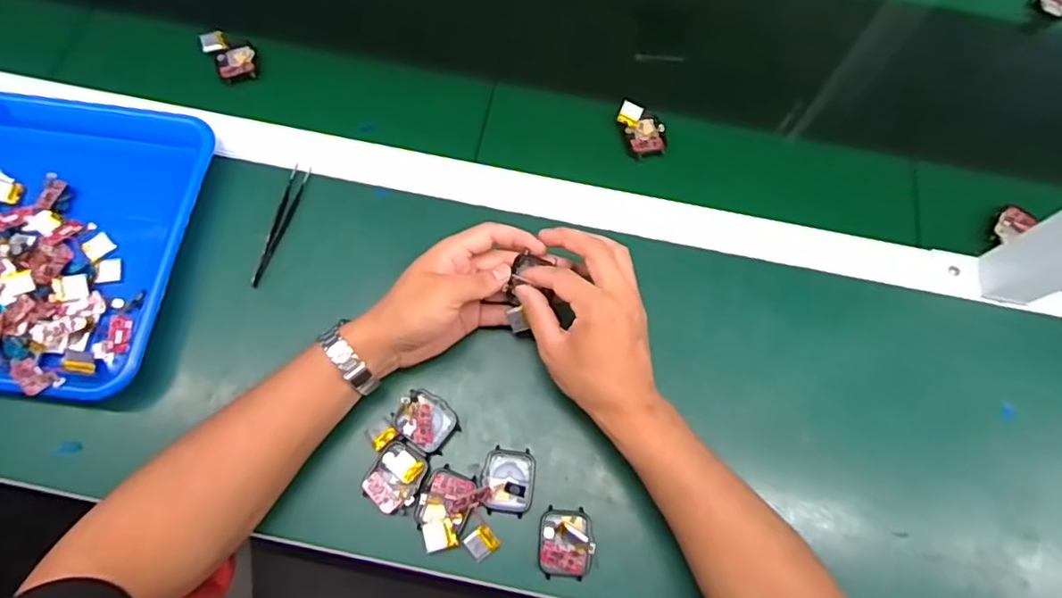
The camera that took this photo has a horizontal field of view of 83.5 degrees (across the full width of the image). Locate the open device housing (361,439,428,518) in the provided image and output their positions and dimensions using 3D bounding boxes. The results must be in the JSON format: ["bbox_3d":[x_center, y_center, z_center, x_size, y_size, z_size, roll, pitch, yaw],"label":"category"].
[{"bbox_3d":[-0.101,0.133,0.445,0.039,0.008,0.048,21,71,5],"label":"open device housing"}]

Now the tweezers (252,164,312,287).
[{"bbox_3d":[-0.216,-0.065,0.515,0.015,0.006,0.116,13,71,3],"label":"tweezers"}]

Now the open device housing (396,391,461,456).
[{"bbox_3d":[-0.081,0.095,0.463,0.045,0.010,0.039,32,73,9],"label":"open device housing"}]

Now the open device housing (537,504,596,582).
[{"bbox_3d":[0.025,0.178,0.433,0.038,0.017,0.047,4,71,-1],"label":"open device housing"}]

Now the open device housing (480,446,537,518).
[{"bbox_3d":[-0.017,0.138,0.451,0.039,0.010,0.048,10,71,1],"label":"open device housing"}]

